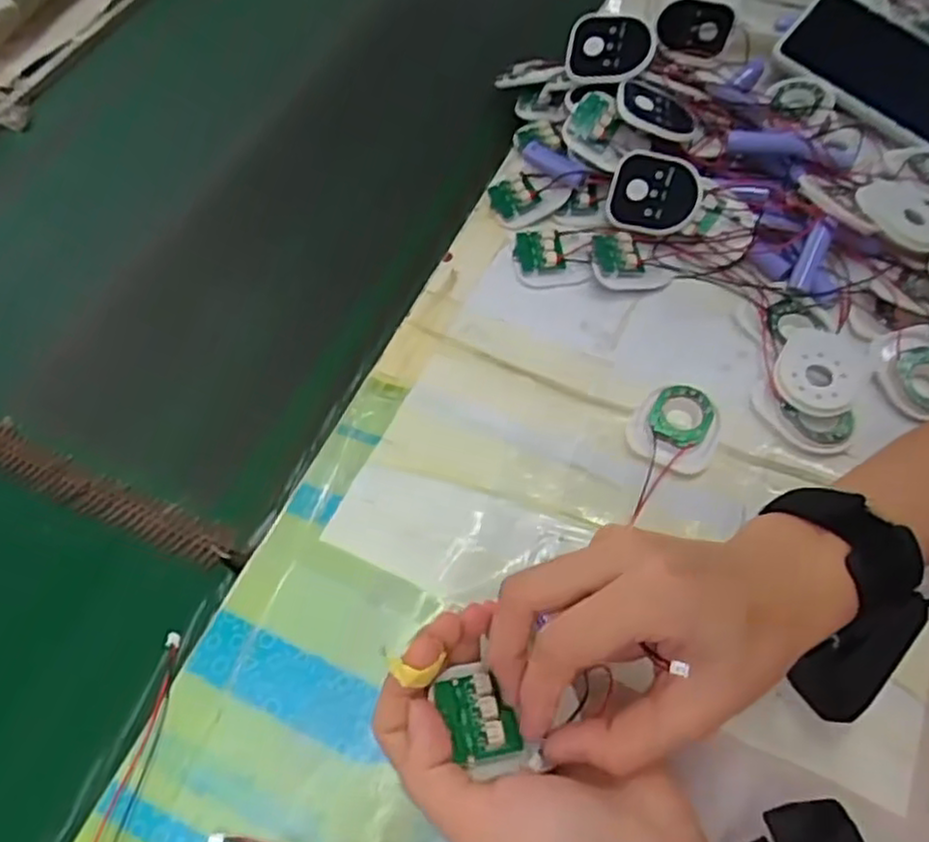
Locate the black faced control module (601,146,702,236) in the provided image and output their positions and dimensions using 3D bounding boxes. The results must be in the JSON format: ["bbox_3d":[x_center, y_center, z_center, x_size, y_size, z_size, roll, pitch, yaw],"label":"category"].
[{"bbox_3d":[0.121,-0.147,0.466,0.058,0.018,0.051,21,102,17],"label":"black faced control module"}]

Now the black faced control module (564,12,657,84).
[{"bbox_3d":[0.094,-0.247,0.480,0.058,0.015,0.041,15,104,27],"label":"black faced control module"}]

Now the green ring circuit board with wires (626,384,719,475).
[{"bbox_3d":[0.119,0.002,0.406,0.047,0.009,0.050,26,65,17],"label":"green ring circuit board with wires"}]

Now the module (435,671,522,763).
[{"bbox_3d":[0.005,0.114,0.281,0.025,0.008,0.036,-27,43,2],"label":"module"}]

